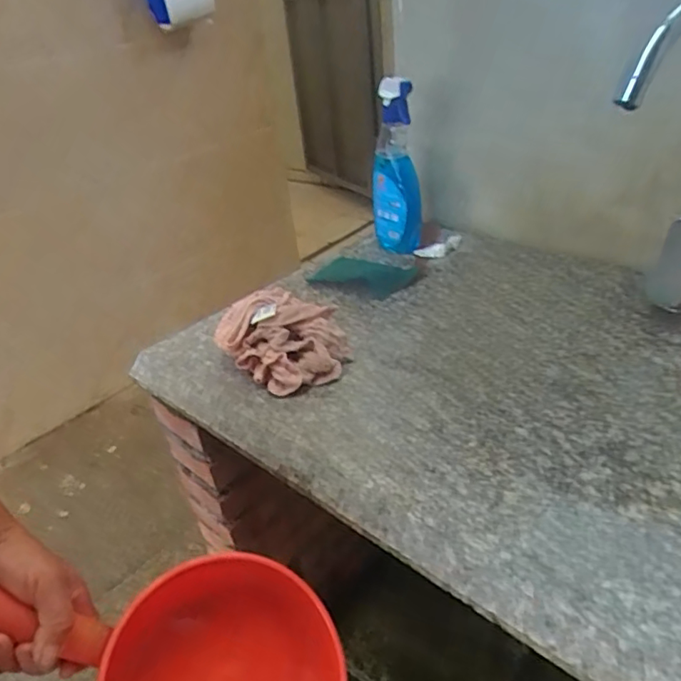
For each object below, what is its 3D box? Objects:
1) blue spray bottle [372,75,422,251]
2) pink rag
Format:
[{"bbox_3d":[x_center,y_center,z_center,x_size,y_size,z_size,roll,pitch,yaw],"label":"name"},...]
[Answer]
[{"bbox_3d":[0.084,-0.250,0.828,0.070,0.243,0.057,0,33,7],"label":"blue spray bottle"},{"bbox_3d":[-0.059,-0.003,0.613,0.124,0.074,0.103,20,40,32],"label":"pink rag"}]

